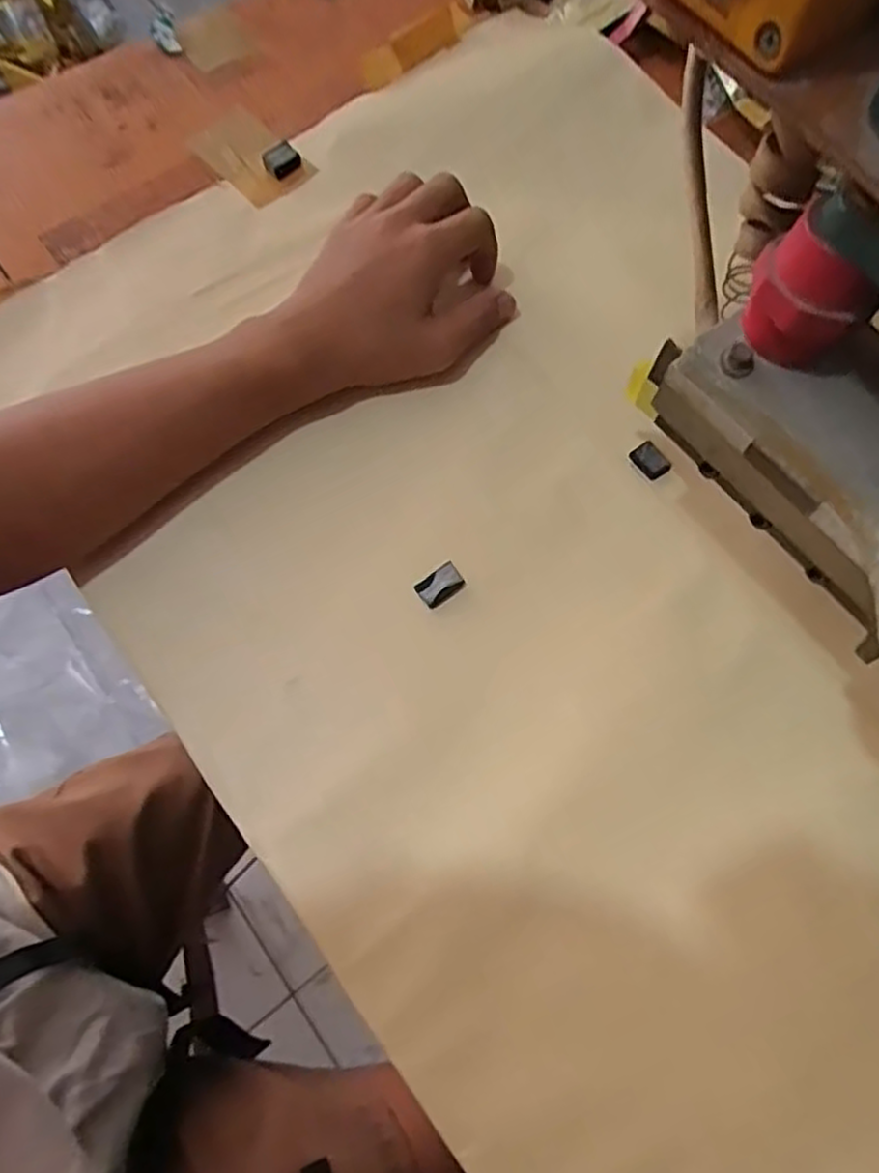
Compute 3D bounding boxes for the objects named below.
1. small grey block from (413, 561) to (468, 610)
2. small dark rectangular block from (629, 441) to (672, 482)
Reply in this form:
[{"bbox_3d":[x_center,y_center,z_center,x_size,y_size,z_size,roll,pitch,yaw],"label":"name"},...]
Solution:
[{"bbox_3d":[0.000,-0.001,0.345,0.022,0.004,0.015,-34,73,-13],"label":"small grey block"},{"bbox_3d":[0.110,-0.065,0.376,0.015,0.006,0.019,-37,74,-14],"label":"small dark rectangular block"}]

